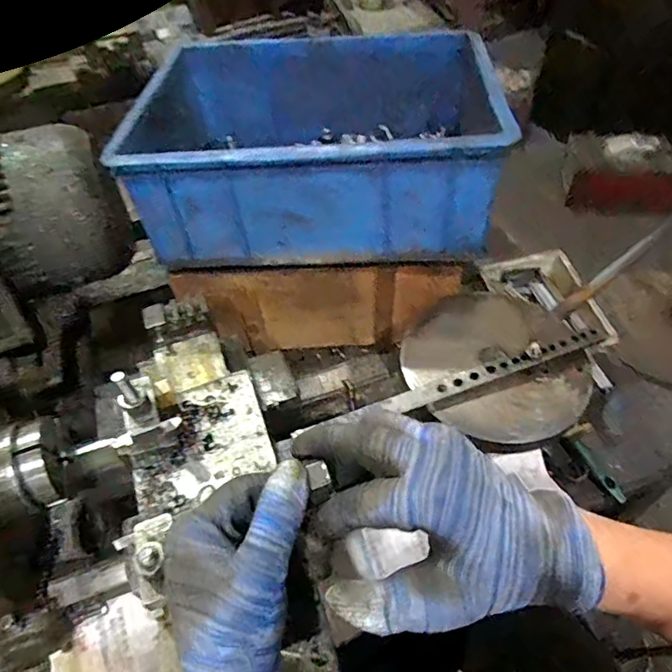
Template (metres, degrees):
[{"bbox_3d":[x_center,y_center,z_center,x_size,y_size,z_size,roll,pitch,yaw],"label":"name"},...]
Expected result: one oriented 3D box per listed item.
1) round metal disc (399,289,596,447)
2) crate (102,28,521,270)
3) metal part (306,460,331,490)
[{"bbox_3d":[0.164,0.024,0.532,0.176,0.022,0.181,-2,51,3],"label":"round metal disc"},{"bbox_3d":[-0.028,-0.237,0.621,0.395,0.137,0.286,-1,51,4],"label":"crate"},{"bbox_3d":[-0.010,0.073,0.272,0.010,0.004,0.014,-18,52,-10],"label":"metal part"}]

